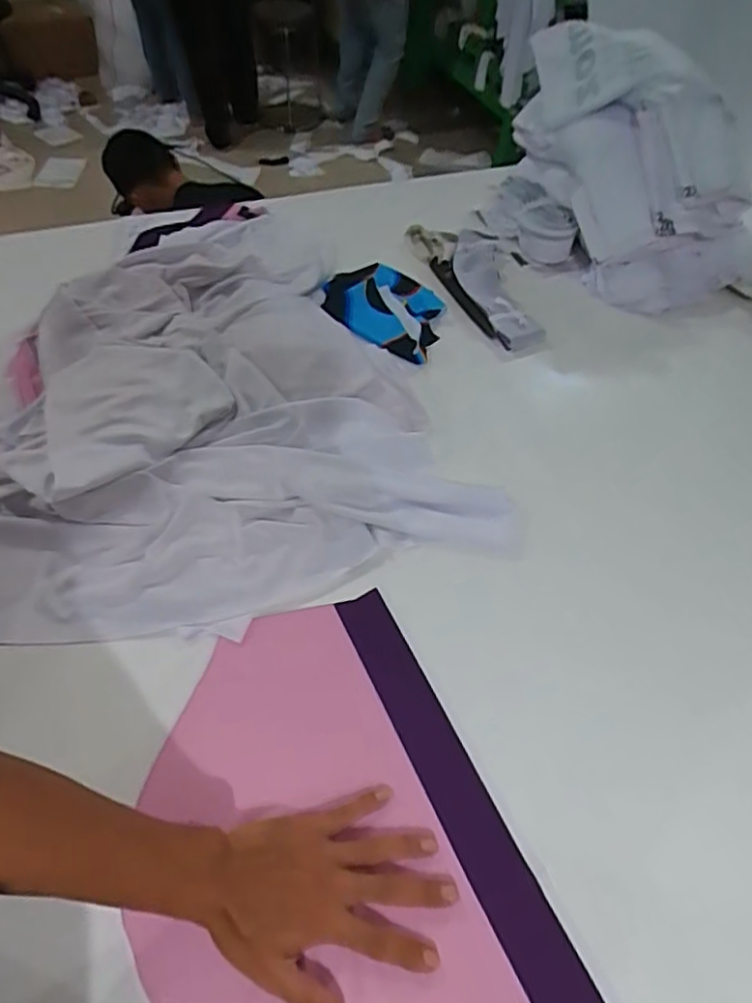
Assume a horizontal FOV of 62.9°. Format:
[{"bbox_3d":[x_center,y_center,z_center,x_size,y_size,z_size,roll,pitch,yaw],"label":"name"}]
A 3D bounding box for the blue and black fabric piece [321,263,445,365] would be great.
[{"bbox_3d":[0.009,-0.278,0.870,0.175,0.032,0.128,21,56,12],"label":"blue and black fabric piece"}]

